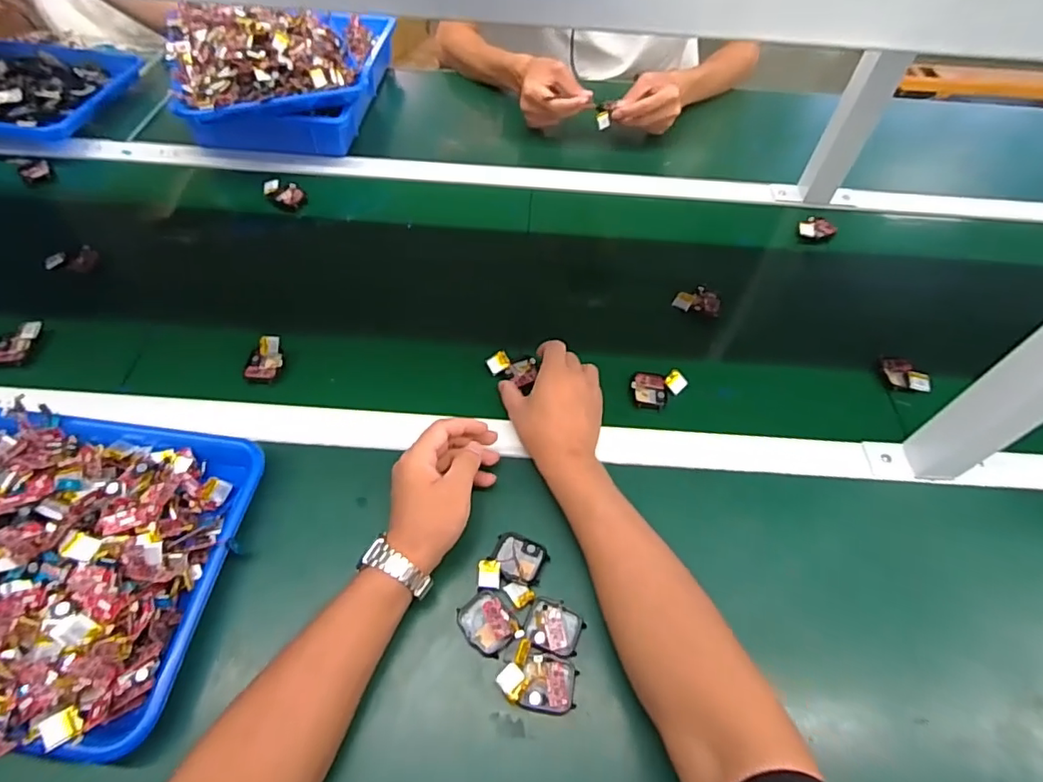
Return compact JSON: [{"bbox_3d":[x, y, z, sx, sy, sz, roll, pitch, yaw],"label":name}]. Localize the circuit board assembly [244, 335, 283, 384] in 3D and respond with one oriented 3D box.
[{"bbox_3d":[-0.275,-0.034,0.588,0.035,0.025,0.045,-7,56,-8],"label":"circuit board assembly"}]

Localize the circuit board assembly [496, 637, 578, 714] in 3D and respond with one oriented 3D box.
[{"bbox_3d":[0.013,0.224,0.431,0.059,0.013,0.043,18,56,9],"label":"circuit board assembly"}]

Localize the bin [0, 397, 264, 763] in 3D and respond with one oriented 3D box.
[{"bbox_3d":[-0.413,0.125,0.441,0.337,0.066,0.261,6,55,1],"label":"bin"}]

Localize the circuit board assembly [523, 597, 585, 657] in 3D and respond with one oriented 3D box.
[{"bbox_3d":[0.027,0.192,0.451,0.045,0.008,0.039,21,56,11],"label":"circuit board assembly"}]

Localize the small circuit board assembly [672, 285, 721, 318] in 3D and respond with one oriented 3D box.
[{"bbox_3d":[0.213,-0.111,0.673,0.055,0.015,0.036,4,55,0],"label":"small circuit board assembly"}]

